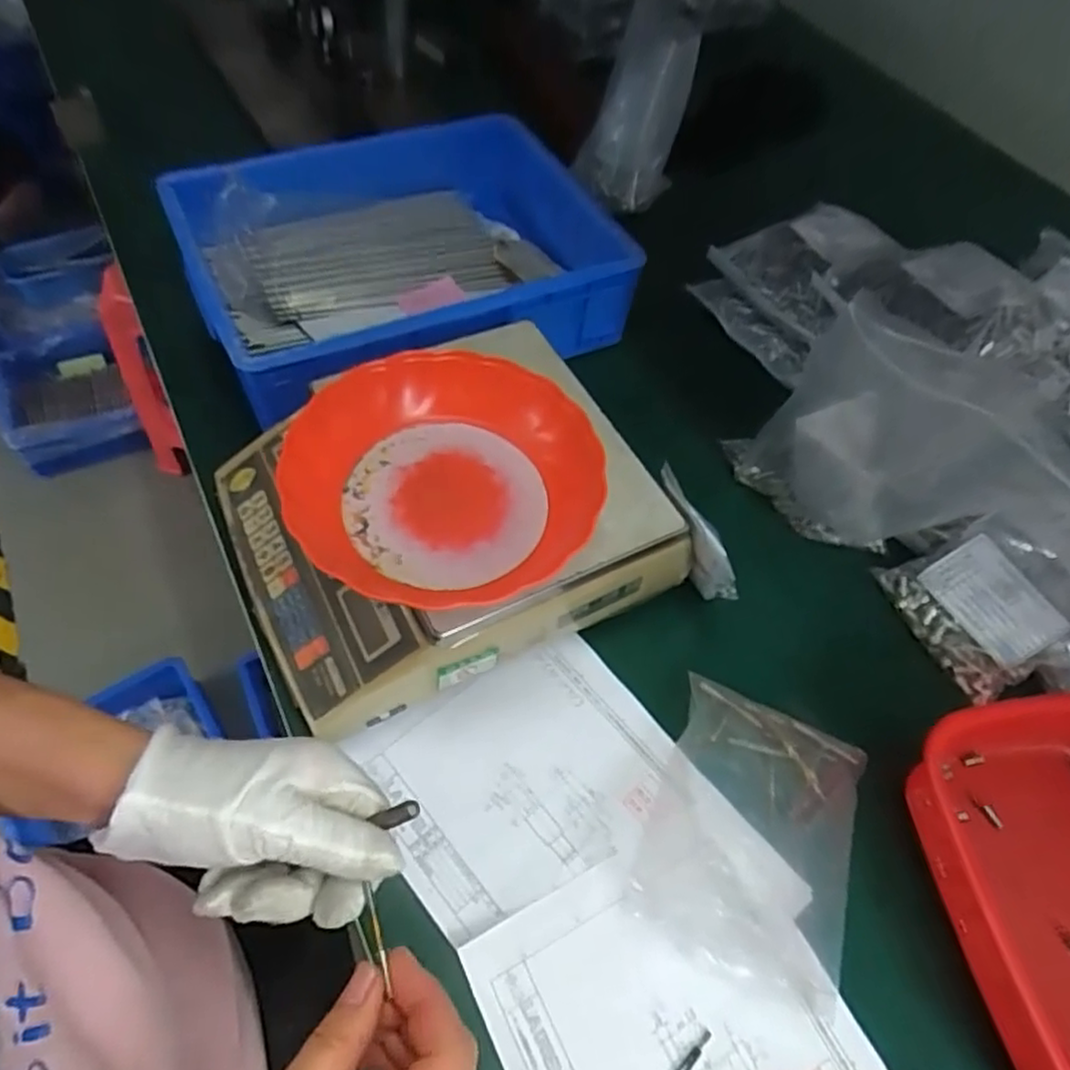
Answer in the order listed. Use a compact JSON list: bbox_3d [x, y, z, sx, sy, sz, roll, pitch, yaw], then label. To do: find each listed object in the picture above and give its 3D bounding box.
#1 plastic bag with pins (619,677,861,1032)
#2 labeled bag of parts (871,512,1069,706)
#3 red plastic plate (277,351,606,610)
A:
[{"bbox_3d":[0.157,0.209,0.495,0.136,0.019,0.183,23,59,10],"label":"plastic bag with pins"},{"bbox_3d":[0.408,0.058,0.597,0.147,0.056,0.137,-14,60,-13],"label":"labeled bag of parts"},{"bbox_3d":[-0.064,-0.039,0.489,0.214,0.056,0.202,2,58,-3],"label":"red plastic plate"}]

